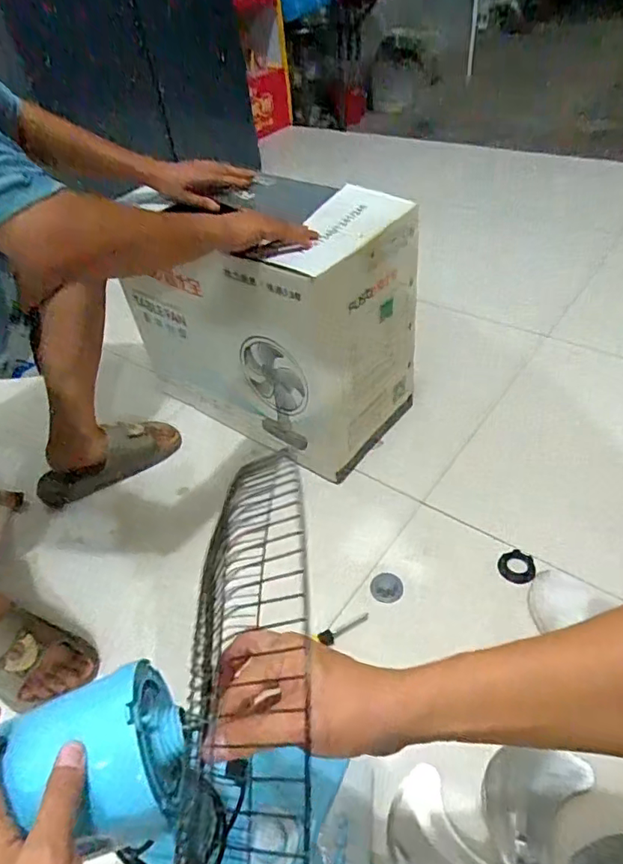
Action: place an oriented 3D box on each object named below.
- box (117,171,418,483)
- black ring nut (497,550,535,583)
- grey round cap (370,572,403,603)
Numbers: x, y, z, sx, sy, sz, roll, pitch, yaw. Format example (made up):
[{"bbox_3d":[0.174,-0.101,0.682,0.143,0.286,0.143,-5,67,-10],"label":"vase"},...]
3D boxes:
[{"bbox_3d":[-0.088,-0.225,1.064,0.523,0.425,0.263,24,53,29],"label":"box"},{"bbox_3d":[0.331,0.217,0.876,0.055,0.013,0.059,-4,46,4],"label":"black ring nut"},{"bbox_3d":[0.122,0.252,0.882,0.050,0.004,0.051,-4,46,4],"label":"grey round cap"}]

